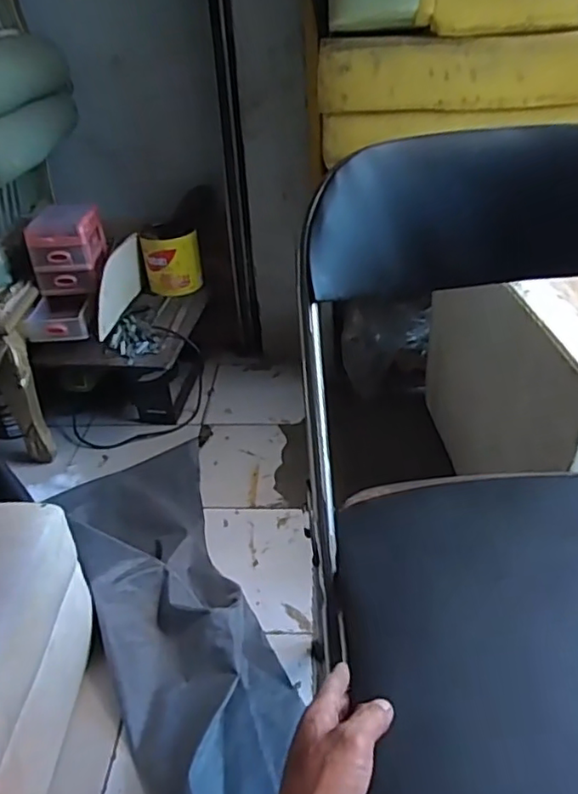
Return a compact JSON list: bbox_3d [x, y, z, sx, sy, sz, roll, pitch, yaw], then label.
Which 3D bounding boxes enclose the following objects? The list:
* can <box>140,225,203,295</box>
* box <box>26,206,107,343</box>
[{"bbox_3d":[-0.314,-0.369,1.600,0.147,0.154,0.138,-3,35,2],"label":"can"},{"bbox_3d":[-0.511,-0.281,1.372,0.162,0.236,0.297,-7,35,-3],"label":"box"}]

